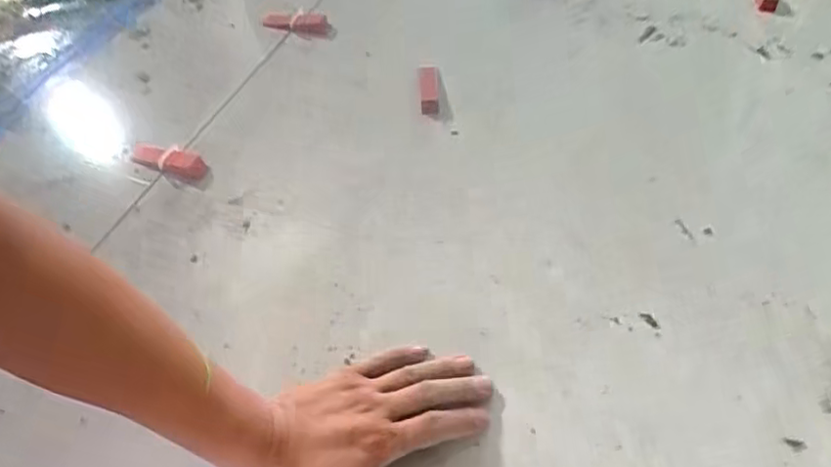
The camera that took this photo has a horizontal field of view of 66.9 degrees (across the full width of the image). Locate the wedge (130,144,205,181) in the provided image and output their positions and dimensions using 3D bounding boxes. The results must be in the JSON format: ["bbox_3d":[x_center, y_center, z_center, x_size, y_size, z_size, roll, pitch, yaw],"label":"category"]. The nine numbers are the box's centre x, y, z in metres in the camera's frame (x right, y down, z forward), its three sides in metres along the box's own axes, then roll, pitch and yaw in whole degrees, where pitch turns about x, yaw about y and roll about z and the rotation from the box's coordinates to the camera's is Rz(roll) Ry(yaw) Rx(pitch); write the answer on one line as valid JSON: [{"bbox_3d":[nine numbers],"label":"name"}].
[{"bbox_3d":[-0.252,-0.074,0.628,0.098,0.022,0.024,19,56,18],"label":"wedge"}]

